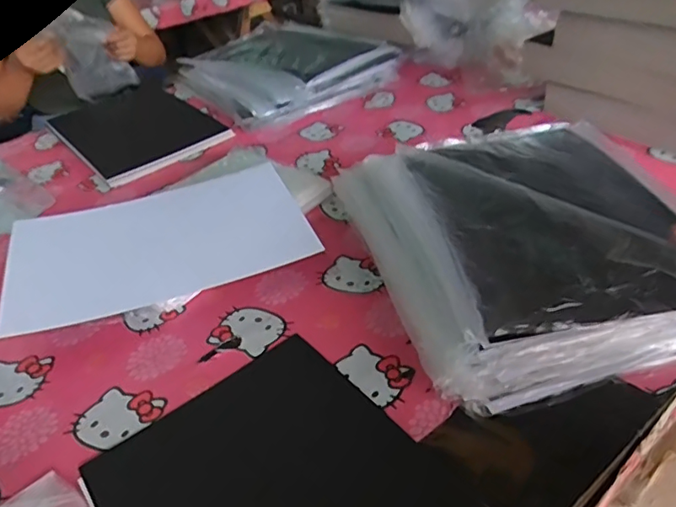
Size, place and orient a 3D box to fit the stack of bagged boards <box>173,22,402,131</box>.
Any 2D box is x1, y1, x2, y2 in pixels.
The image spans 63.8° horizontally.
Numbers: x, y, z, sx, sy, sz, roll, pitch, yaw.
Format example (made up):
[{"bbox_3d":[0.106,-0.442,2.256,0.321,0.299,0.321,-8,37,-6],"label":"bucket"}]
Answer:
[{"bbox_3d":[-0.121,-0.422,1.211,0.399,0.063,0.478,-28,42,-24],"label":"stack of bagged boards"}]

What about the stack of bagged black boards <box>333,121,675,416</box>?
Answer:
[{"bbox_3d":[0.215,-0.027,0.648,0.339,0.089,0.385,-12,38,-6],"label":"stack of bagged black boards"}]

